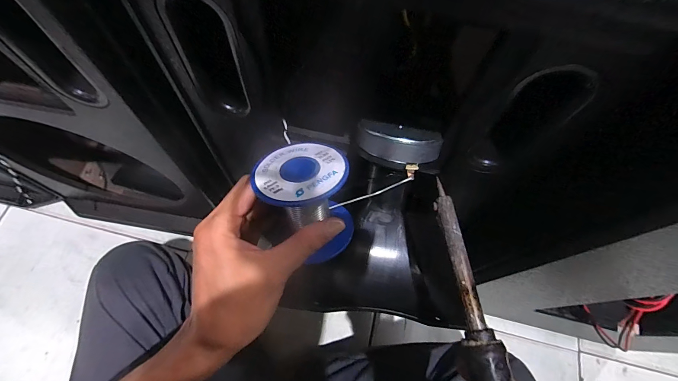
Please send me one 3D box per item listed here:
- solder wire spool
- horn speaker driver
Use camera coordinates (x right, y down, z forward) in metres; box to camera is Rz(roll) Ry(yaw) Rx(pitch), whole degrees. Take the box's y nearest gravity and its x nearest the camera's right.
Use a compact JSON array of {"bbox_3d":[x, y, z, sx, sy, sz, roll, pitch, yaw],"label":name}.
[{"bbox_3d":[-0.025,0.011,0.234,0.067,0.070,0.066,-4,43,3],"label":"solder wire spool"},{"bbox_3d":[0.038,0.025,0.290,0.143,0.085,0.165,8,67,0],"label":"horn speaker driver"}]

